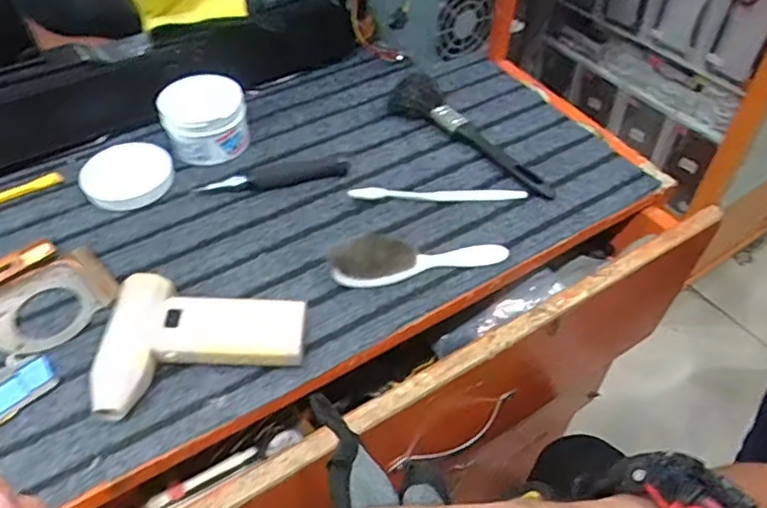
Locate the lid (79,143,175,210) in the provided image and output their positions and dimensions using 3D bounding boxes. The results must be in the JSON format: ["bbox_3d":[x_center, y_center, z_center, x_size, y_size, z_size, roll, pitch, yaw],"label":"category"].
[{"bbox_3d":[-0.237,-0.074,0.561,0.078,0.020,0.065,-11,49,-10],"label":"lid"}]

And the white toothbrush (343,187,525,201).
[{"bbox_3d":[0.051,-0.055,0.553,0.161,0.017,0.013,-2,48,-2],"label":"white toothbrush"}]

